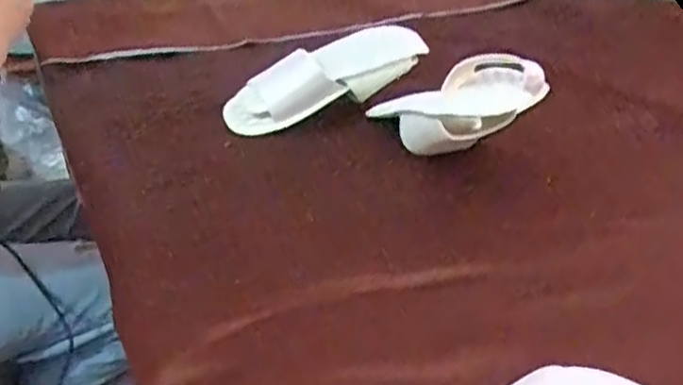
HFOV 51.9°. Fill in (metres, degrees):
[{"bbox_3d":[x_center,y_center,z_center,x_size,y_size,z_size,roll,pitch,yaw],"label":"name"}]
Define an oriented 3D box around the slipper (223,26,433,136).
[{"bbox_3d":[-0.026,-0.123,0.736,0.209,0.058,0.073,-24,34,-10],"label":"slipper"}]

